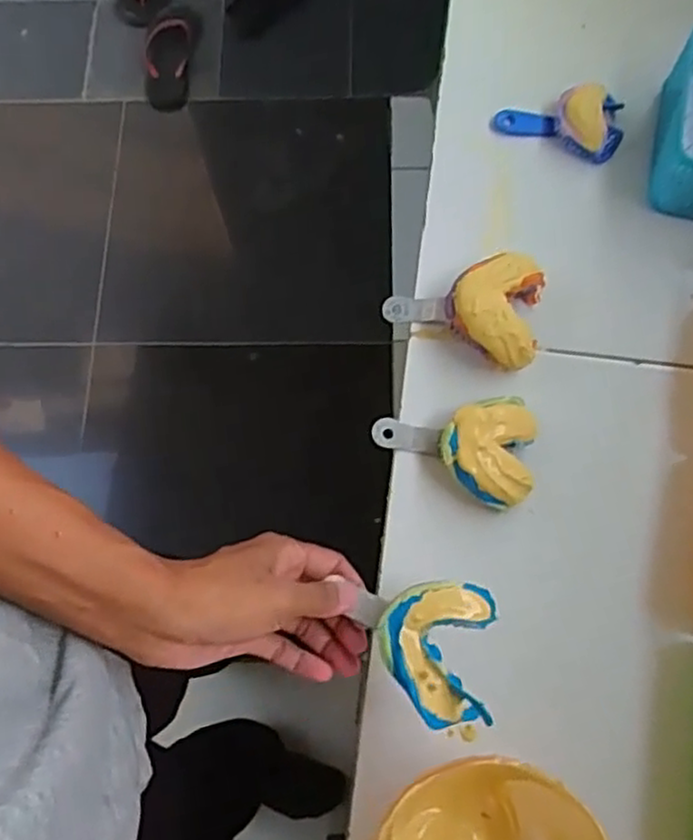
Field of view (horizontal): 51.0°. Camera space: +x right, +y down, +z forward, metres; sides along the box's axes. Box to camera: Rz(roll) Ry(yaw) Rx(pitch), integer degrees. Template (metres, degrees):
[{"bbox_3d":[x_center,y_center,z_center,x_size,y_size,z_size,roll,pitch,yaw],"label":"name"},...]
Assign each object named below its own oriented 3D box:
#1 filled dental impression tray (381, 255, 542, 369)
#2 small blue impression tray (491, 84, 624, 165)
[{"bbox_3d":[0.083,-0.082,0.518,0.110,0.044,0.082,9,73,5],"label":"filled dental impression tray"},{"bbox_3d":[0.169,-0.240,0.569,0.097,0.027,0.050,19,74,8],"label":"small blue impression tray"}]

